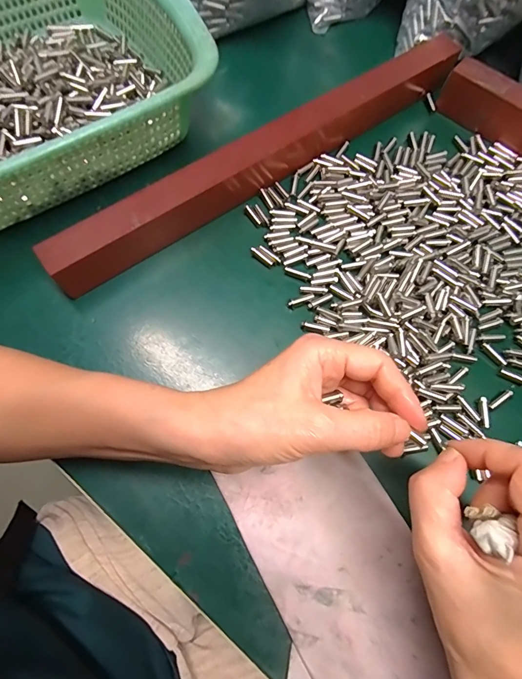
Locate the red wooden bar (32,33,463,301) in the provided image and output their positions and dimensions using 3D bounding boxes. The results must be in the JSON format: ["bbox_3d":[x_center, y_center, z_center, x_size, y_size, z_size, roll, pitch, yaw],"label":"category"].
[{"bbox_3d":[0.012,-0.154,0.303,0.387,0.041,0.025,-35,76,-12],"label":"red wooden bar"}]

